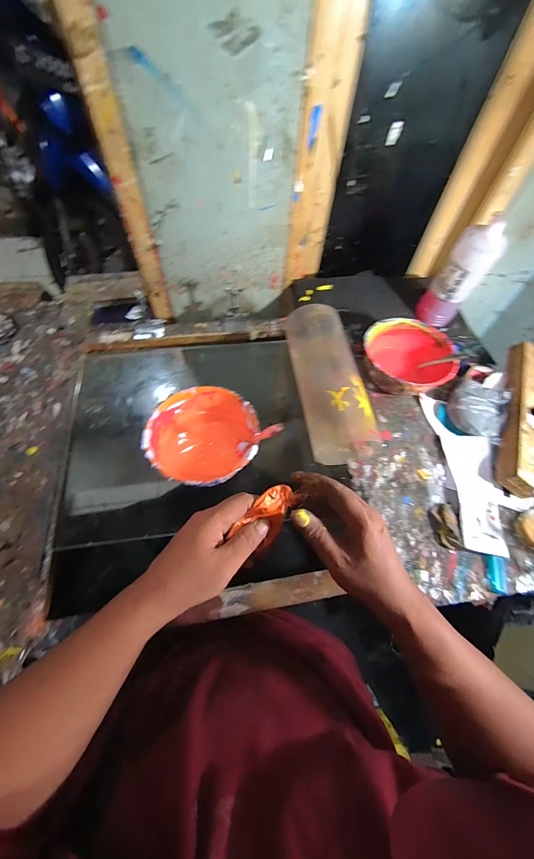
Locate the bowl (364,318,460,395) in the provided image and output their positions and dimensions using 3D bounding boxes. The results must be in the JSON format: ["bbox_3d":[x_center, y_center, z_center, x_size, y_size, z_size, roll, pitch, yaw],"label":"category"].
[{"bbox_3d":[0.280,-0.136,0.647,0.171,0.086,0.171,1,60,-2],"label":"bowl"}]

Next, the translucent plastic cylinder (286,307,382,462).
[{"bbox_3d":[0.116,-0.102,0.617,0.118,0.092,0.339,-6,60,-6],"label":"translucent plastic cylinder"}]

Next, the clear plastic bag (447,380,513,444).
[{"bbox_3d":[0.408,-0.037,0.620,0.094,0.049,0.127,26,62,12],"label":"clear plastic bag"}]

